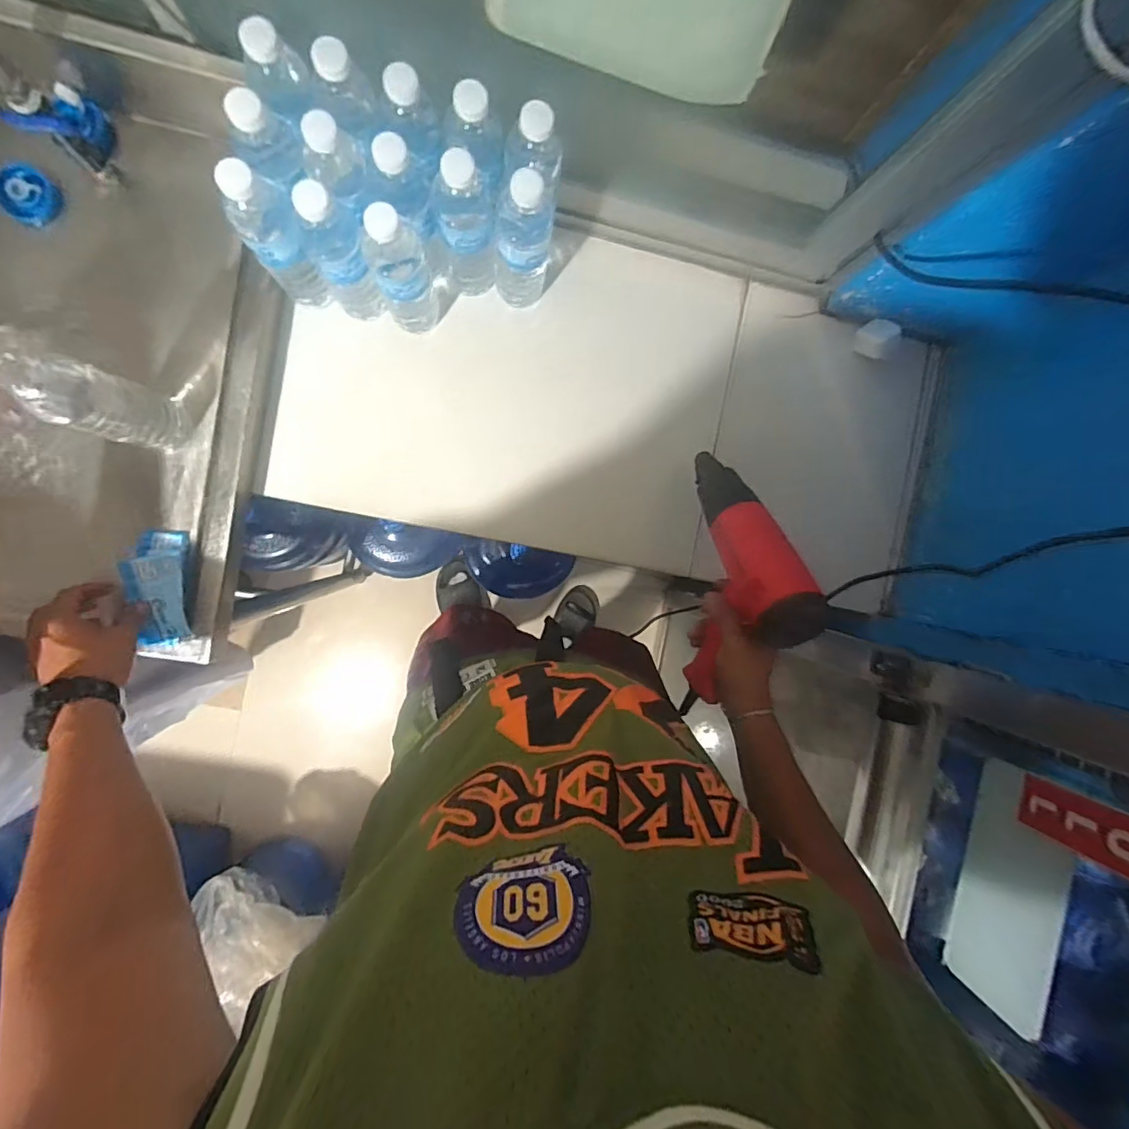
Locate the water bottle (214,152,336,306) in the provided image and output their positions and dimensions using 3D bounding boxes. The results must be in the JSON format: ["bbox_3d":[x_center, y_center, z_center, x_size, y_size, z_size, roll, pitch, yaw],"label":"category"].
[{"bbox_3d":[-0.302,-0.341,0.583,0.062,0.190,0.059,-36,96,-4],"label":"water bottle"}]

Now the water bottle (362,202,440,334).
[{"bbox_3d":[-0.183,-0.323,0.612,0.063,0.216,0.057,-21,95,-6],"label":"water bottle"}]

